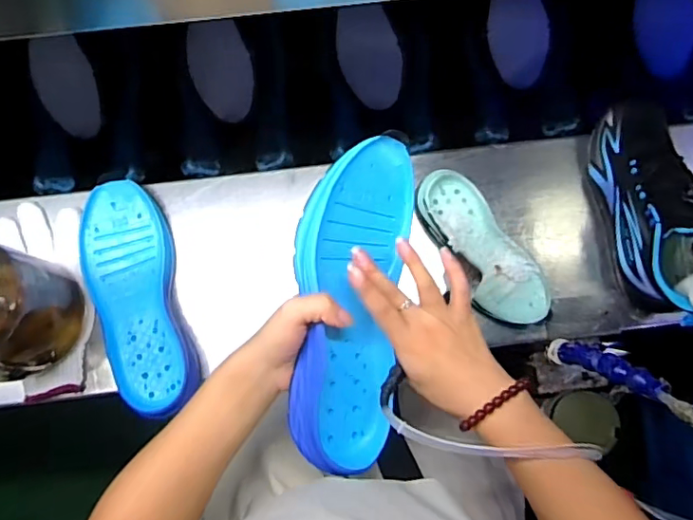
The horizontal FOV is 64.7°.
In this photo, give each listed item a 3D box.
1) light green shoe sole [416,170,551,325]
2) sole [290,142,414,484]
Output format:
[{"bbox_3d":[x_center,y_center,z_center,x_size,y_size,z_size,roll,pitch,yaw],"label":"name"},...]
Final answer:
[{"bbox_3d":[0.151,-0.011,0.619,0.080,0.035,0.197,-33,82,-7],"label":"light green shoe sole"},{"bbox_3d":[0.004,0.030,0.438,0.096,0.042,0.256,6,90,-37],"label":"sole"}]

